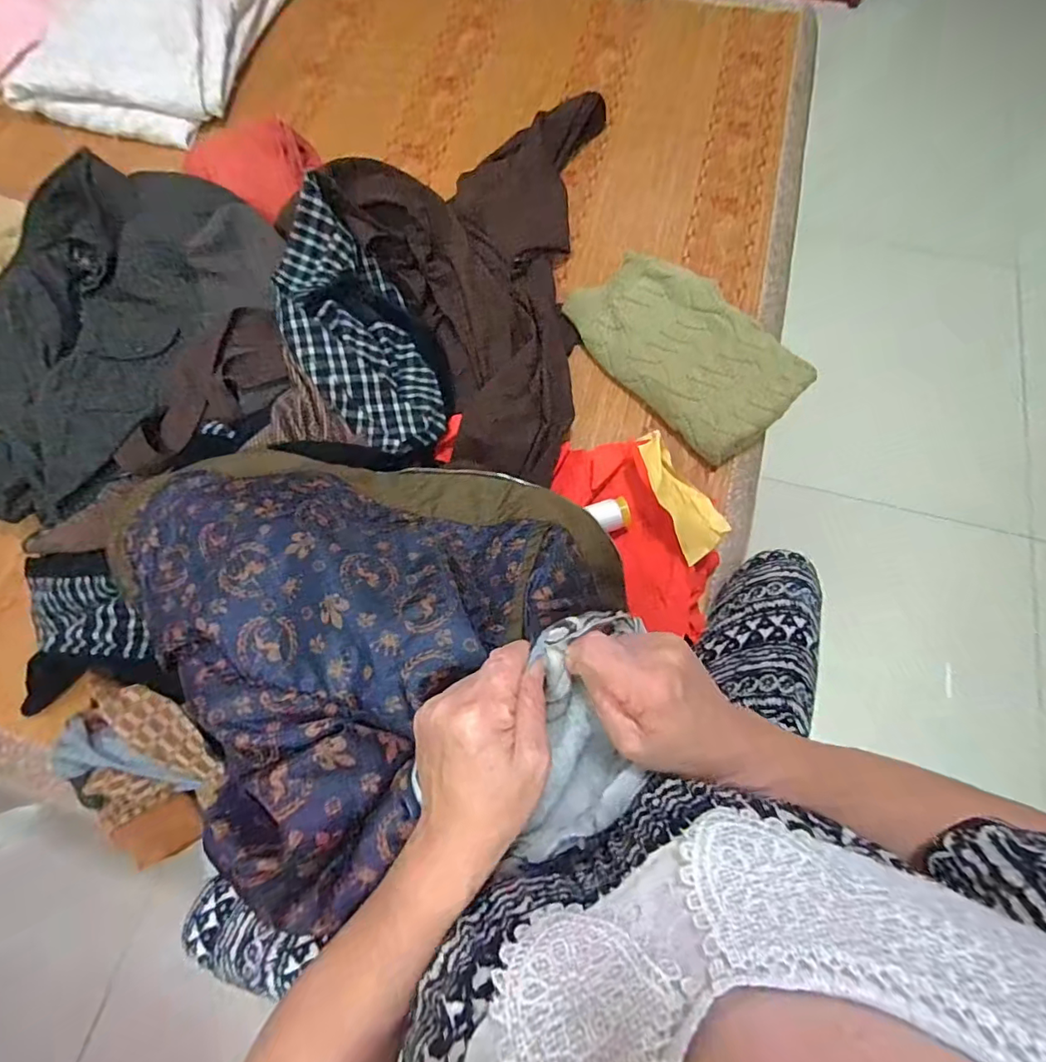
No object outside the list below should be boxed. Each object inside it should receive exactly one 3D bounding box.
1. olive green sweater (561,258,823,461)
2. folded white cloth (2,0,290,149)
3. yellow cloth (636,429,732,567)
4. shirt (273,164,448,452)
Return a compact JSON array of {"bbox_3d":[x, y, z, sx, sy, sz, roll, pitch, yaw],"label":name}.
[{"bbox_3d":[0.246,-0.277,0.781,0.206,0.039,0.337,-39,75,-11],"label":"olive green sweater"},{"bbox_3d":[-0.706,-0.977,0.986,0.356,0.107,0.467,12,72,5],"label":"folded white cloth"},{"bbox_3d":[0.191,-0.050,0.645,0.058,0.038,0.169,-26,73,-7],"label":"yellow cloth"},{"bbox_3d":[-0.207,-0.251,0.668,0.172,0.143,0.298,-38,75,-11],"label":"shirt"}]

